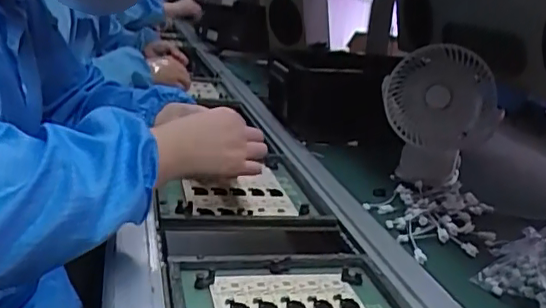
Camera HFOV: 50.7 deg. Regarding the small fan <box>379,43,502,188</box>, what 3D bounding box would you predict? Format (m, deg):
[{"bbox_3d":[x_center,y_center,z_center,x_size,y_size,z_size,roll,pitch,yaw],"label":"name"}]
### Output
[{"bbox_3d":[0.235,-0.054,0.822,0.151,0.192,0.097,11,18,19],"label":"small fan"}]

